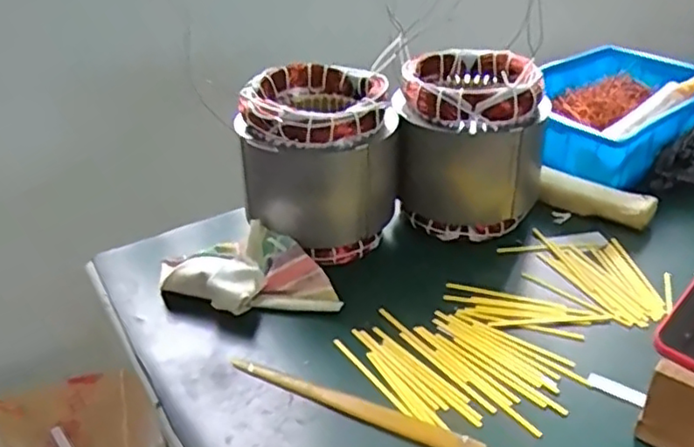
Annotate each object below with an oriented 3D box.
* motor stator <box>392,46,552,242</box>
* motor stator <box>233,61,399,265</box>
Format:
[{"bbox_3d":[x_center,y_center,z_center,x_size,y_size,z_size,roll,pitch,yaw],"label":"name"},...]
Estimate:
[{"bbox_3d":[0.125,-0.083,0.690,0.144,0.168,0.133,-3,32,-2],"label":"motor stator"},{"bbox_3d":[-0.023,-0.062,0.661,0.141,0.165,0.139,1,32,5],"label":"motor stator"}]

